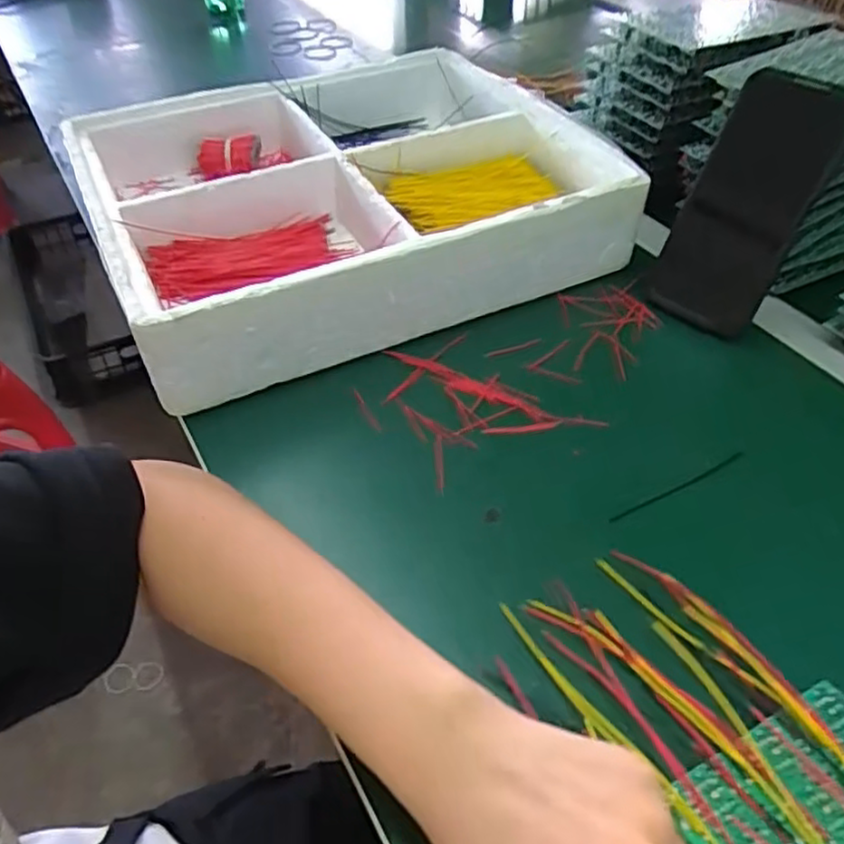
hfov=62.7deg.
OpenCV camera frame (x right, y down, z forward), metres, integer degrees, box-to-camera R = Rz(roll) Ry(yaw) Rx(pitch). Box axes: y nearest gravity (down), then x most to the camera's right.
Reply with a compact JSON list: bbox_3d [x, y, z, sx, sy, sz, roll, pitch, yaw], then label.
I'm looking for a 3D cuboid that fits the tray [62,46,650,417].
[{"bbox_3d":[-0.073,-0.196,0.582,0.369,0.080,0.340,-19,49,-18],"label":"tray"}]

